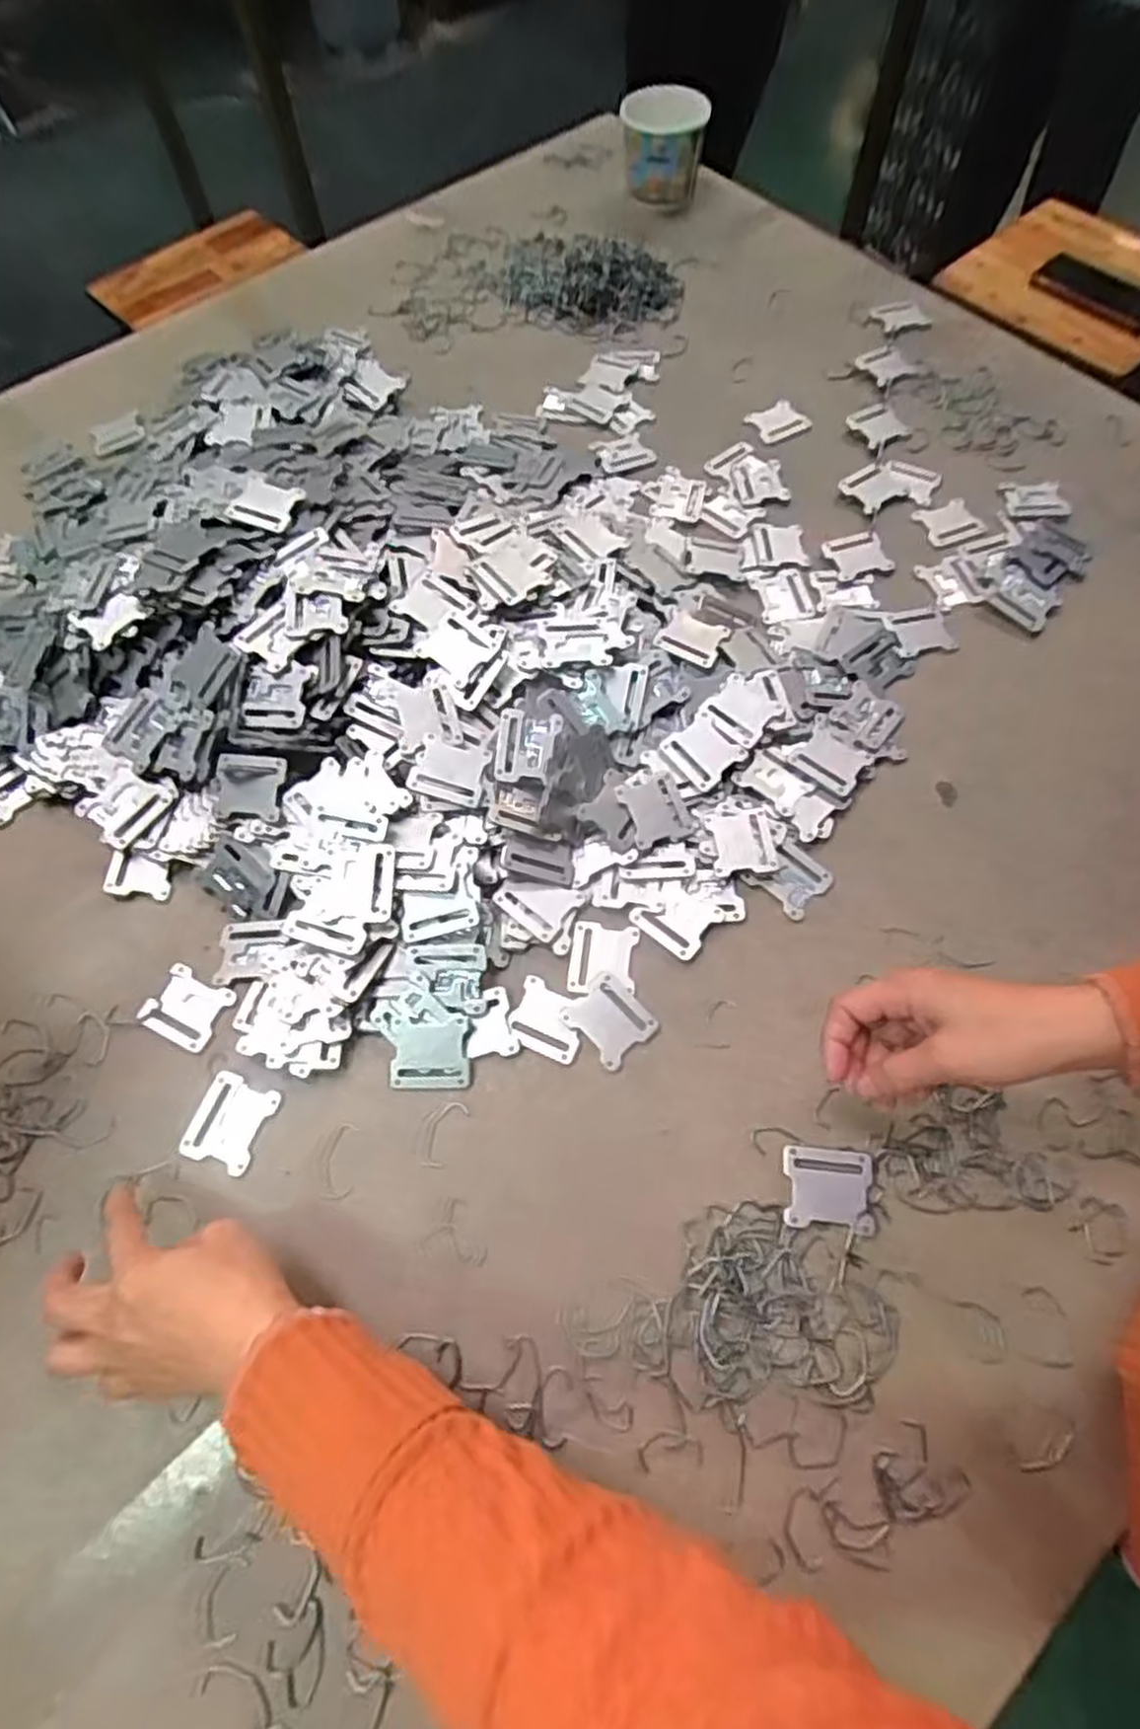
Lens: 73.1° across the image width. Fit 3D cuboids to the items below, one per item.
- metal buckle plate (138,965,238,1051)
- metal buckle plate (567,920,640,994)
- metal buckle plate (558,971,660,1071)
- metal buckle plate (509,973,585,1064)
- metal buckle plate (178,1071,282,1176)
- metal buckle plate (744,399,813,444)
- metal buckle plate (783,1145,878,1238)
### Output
[{"bbox_3d":[-0.247,0.091,0.495,0.049,0.004,0.042,24,68,12],"label":"metal buckle plate"},{"bbox_3d":[0.022,0.061,0.501,0.042,0.005,0.046,7,66,4],"label":"metal buckle plate"},{"bbox_3d":[0.025,0.097,0.484,0.044,0.004,0.050,-42,71,-16],"label":"metal buckle plate"},{"bbox_3d":[-0.013,0.097,0.486,0.046,0.004,0.042,22,68,11],"label":"metal buckle plate"},{"bbox_3d":[-0.207,0.156,0.466,0.043,0.010,0.050,19,67,10],"label":"metal buckle plate"},{"bbox_3d":[0.195,-0.414,0.718,0.050,0.005,0.039,-29,77,-7],"label":"metal buckle plate"},{"bbox_3d":[0.147,0.184,0.438,0.049,0.008,0.043,7,66,4],"label":"metal buckle plate"}]

